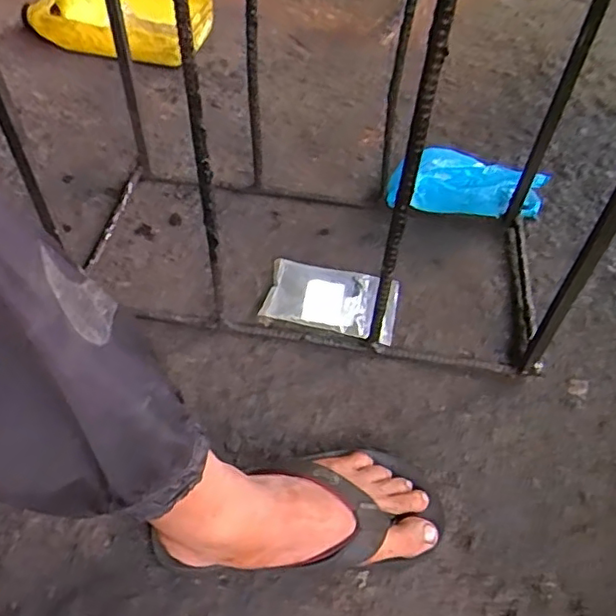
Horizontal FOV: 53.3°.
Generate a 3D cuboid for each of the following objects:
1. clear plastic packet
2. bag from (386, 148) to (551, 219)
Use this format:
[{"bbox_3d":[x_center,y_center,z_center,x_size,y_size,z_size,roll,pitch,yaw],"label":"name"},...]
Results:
[{"bbox_3d":[0.028,-0.011,0.730,0.152,0.020,0.097,11,50,5],"label":"clear plastic packet"},{"bbox_3d":[0.218,-0.160,0.838,0.218,0.077,0.101,4,50,0],"label":"bag"}]

